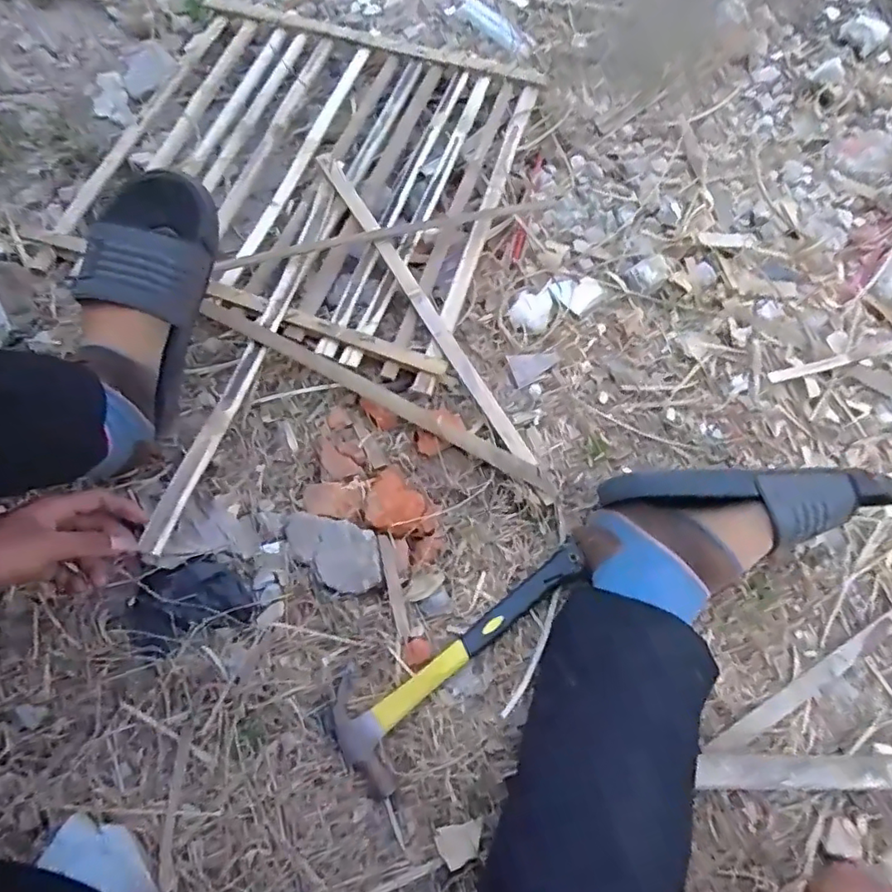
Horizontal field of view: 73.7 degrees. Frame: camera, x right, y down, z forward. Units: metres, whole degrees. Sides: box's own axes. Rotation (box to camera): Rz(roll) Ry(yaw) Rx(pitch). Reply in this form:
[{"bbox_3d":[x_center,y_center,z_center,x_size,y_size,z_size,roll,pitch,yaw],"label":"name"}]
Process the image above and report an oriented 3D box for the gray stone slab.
[{"bbox_3d":[-0.107,0.096,0.554,0.102,0.016,0.060,24,68,8],"label":"gray stone slab"}]

